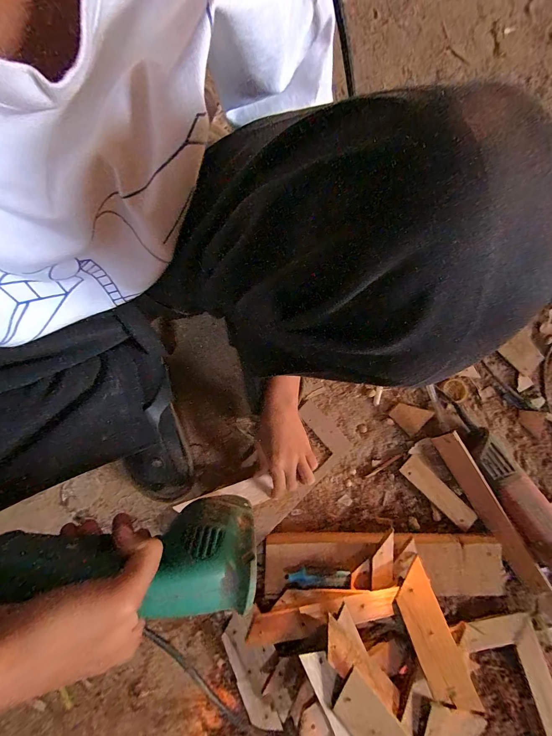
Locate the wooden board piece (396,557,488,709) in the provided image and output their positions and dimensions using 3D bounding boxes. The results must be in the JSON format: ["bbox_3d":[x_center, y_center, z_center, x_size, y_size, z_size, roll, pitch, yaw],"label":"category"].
[{"bbox_3d":[0.196,0.337,0.388,0.052,0.011,0.147,-14,62,-3],"label":"wooden board piece"}]

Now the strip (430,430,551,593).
[{"bbox_3d":[0.322,0.215,0.463,0.038,0.006,0.251,-32,81,21],"label":"strip"}]

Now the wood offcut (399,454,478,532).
[{"bbox_3d":[0.259,0.200,0.491,0.036,0.017,0.130,-43,82,-8],"label":"wood offcut"}]

